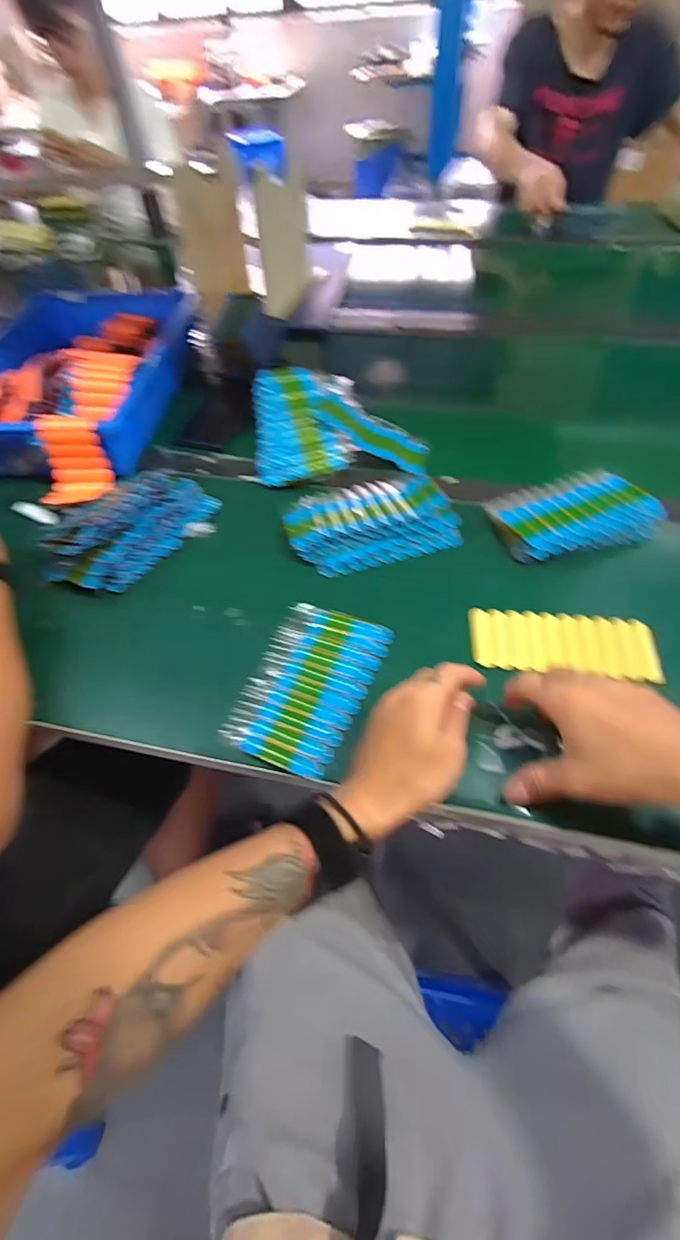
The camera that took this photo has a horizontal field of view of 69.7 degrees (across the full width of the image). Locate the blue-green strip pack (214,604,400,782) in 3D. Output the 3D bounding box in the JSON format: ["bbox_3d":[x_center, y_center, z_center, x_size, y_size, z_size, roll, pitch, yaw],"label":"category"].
[{"bbox_3d":[-0.028,0.052,0.422,0.099,0.009,0.151,19,56,17],"label":"blue-green strip pack"}]

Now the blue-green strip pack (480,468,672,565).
[{"bbox_3d":[0.244,-0.117,0.518,0.167,0.026,0.108,-15,54,-8],"label":"blue-green strip pack"}]

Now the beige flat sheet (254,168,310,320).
[{"bbox_3d":[-0.096,-0.641,0.849,0.087,0.192,0.015,-17,39,-23],"label":"beige flat sheet"}]

